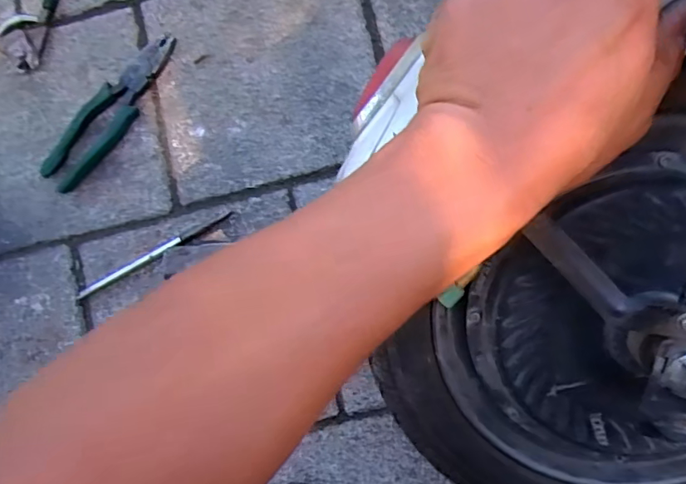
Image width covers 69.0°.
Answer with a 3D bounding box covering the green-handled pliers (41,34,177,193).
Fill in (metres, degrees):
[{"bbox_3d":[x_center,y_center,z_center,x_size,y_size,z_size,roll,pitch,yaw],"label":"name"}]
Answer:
[{"bbox_3d":[-0.257,-0.147,0.551,0.052,0.023,0.202,39,91,7],"label":"green-handled pliers"}]

